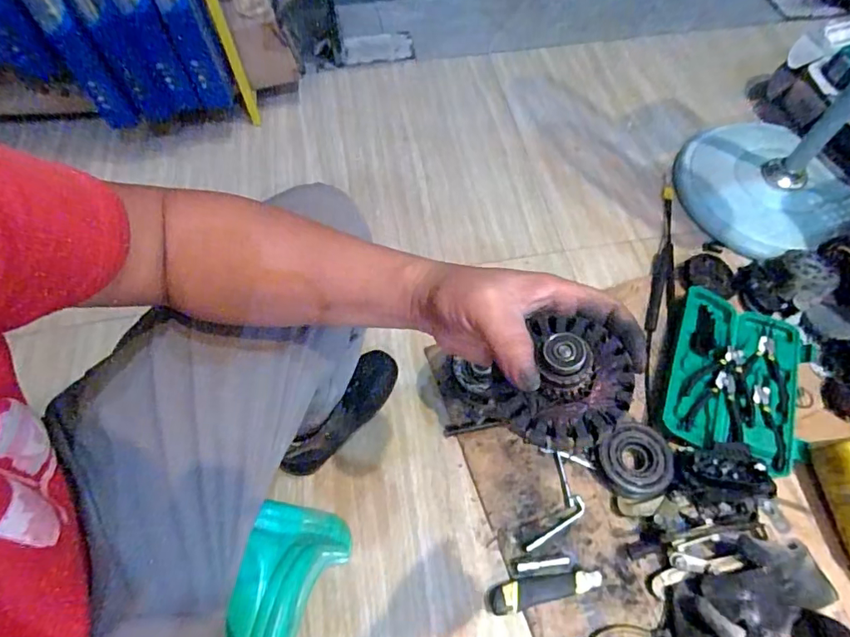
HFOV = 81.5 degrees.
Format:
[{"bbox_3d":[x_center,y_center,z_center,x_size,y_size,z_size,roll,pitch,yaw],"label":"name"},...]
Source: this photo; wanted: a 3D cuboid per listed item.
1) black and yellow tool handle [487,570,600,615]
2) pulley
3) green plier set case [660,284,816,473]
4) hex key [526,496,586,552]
[{"bbox_3d":[0.173,0.385,0.705,0.159,0.016,0.038,-13,61,-7],"label":"black and yellow tool handle"},{"bbox_3d":[0.330,0.226,0.778,0.108,0.049,0.106,0,60,0],"label":"pulley"},{"bbox_3d":[0.533,0.102,0.845,0.224,0.032,0.305,23,63,13],"label":"green plier set case"},{"bbox_3d":[0.200,0.315,0.751,0.116,0.009,0.022,-33,65,-17],"label":"hex key"}]

